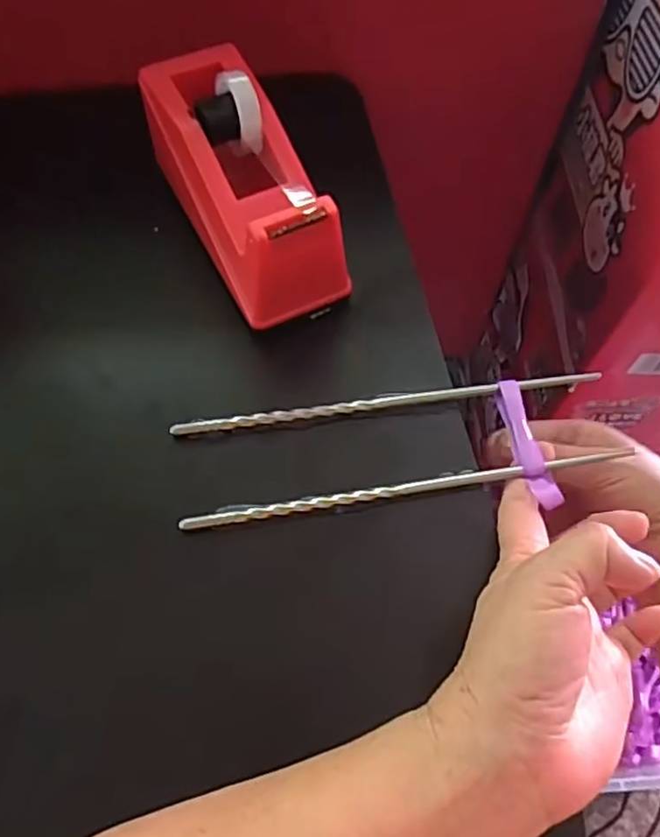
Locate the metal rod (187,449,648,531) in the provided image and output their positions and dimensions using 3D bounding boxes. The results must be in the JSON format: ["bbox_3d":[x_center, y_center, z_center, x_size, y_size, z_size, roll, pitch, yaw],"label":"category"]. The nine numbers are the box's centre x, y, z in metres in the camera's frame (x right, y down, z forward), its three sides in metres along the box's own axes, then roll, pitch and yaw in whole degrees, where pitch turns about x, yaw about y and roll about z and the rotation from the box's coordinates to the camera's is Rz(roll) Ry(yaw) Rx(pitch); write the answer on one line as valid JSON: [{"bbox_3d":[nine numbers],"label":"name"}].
[{"bbox_3d":[0.037,0.034,0.317,0.211,0.008,0.007,-8,63,-7],"label":"metal rod"}]

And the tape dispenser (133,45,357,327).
[{"bbox_3d":[-0.049,-0.129,0.357,0.064,0.059,0.153,-25,66,-15],"label":"tape dispenser"}]

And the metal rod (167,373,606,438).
[{"bbox_3d":[0.032,-0.009,0.339,0.218,0.006,0.008,-7,63,-6],"label":"metal rod"}]

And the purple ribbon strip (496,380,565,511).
[{"bbox_3d":[0.097,0.011,0.329,0.012,0.007,0.068,-6,61,-6],"label":"purple ribbon strip"}]

